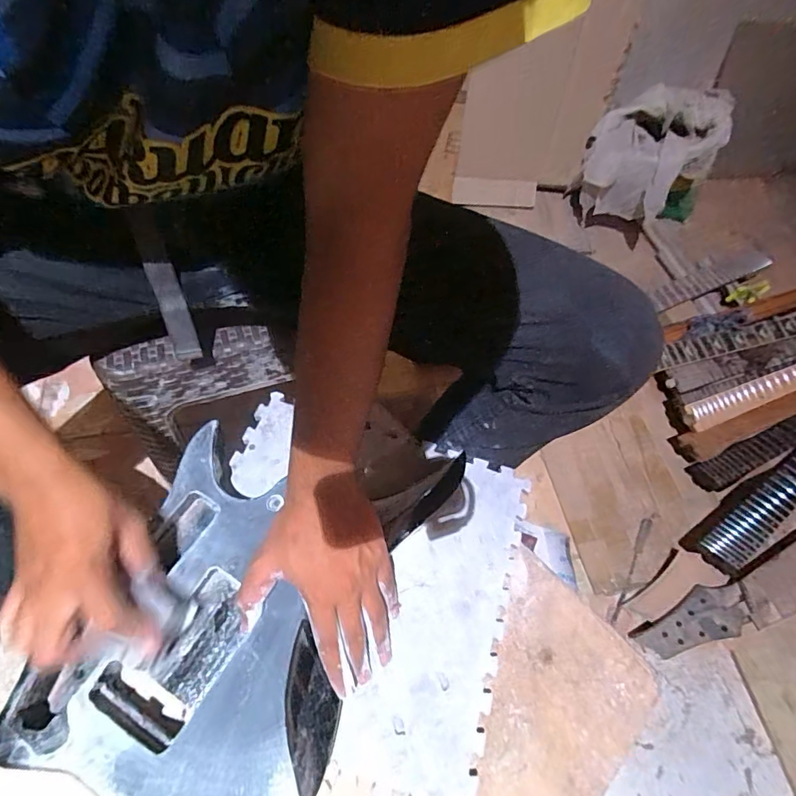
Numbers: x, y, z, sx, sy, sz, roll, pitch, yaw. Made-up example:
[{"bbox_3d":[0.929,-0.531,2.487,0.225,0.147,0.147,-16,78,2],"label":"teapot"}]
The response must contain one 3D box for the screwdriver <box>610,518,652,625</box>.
[{"bbox_3d":[0.431,0.314,0.887,0.020,0.013,0.206,27,62,11],"label":"screwdriver"}]

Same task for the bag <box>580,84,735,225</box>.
[{"bbox_3d":[0.596,-0.585,1.164,0.270,0.226,0.235,25,62,10],"label":"bag"}]

